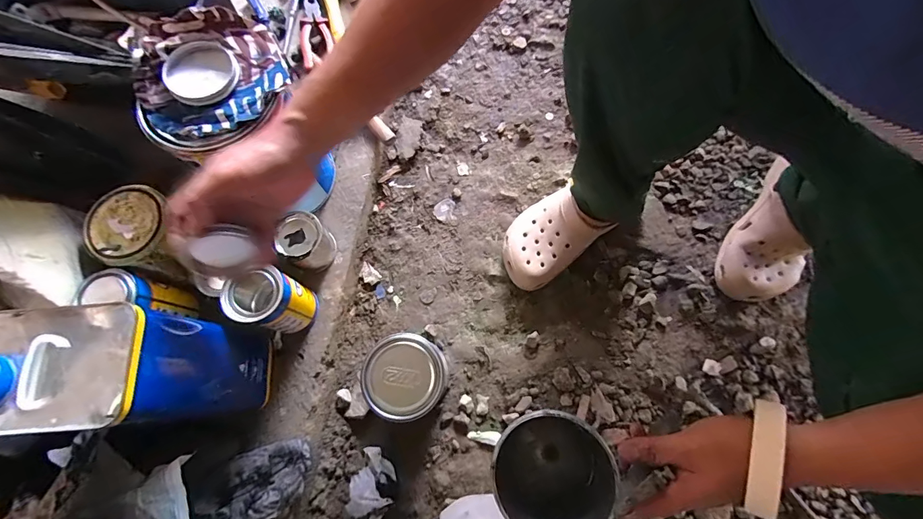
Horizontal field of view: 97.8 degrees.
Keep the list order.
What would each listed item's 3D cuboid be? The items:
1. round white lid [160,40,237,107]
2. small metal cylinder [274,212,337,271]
[{"bbox_3d":[-0.301,-0.215,0.467,0.075,0.022,0.085,-26,74,-6],"label":"round white lid"},{"bbox_3d":[-0.225,-0.022,0.592,0.063,0.084,0.067,-1,73,2],"label":"small metal cylinder"}]

